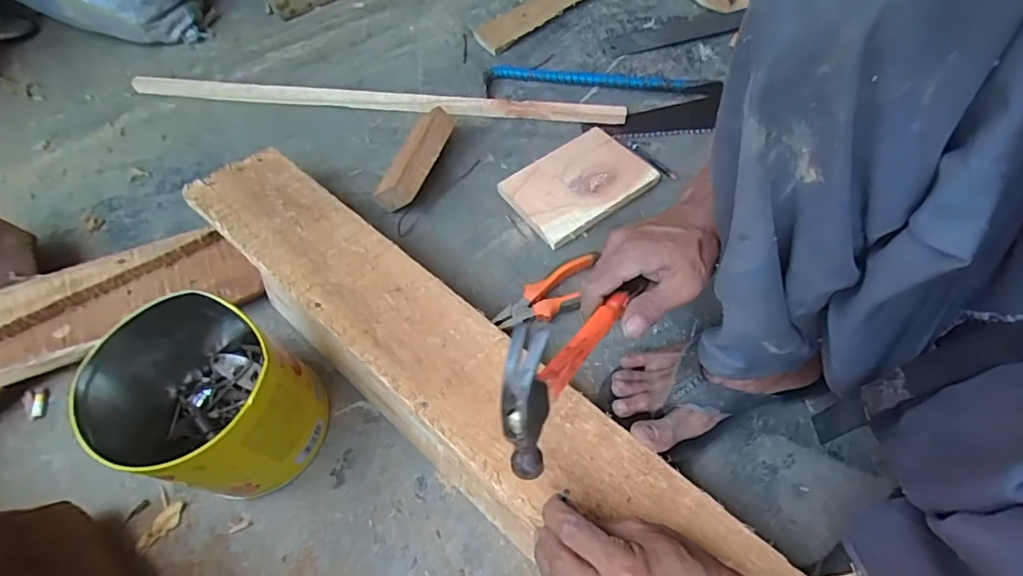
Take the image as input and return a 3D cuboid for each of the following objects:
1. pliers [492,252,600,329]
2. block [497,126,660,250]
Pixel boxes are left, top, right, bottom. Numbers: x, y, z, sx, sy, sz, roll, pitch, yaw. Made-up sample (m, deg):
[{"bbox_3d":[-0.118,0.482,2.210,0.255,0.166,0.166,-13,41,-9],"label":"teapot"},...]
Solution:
[{"bbox_3d":[0.047,0.010,0.601,0.139,0.026,0.052,-32,64,-19],"label":"pliers"},{"bbox_3d":[0.089,-0.139,0.688,0.181,0.024,0.124,-36,66,-18],"label":"block"}]

